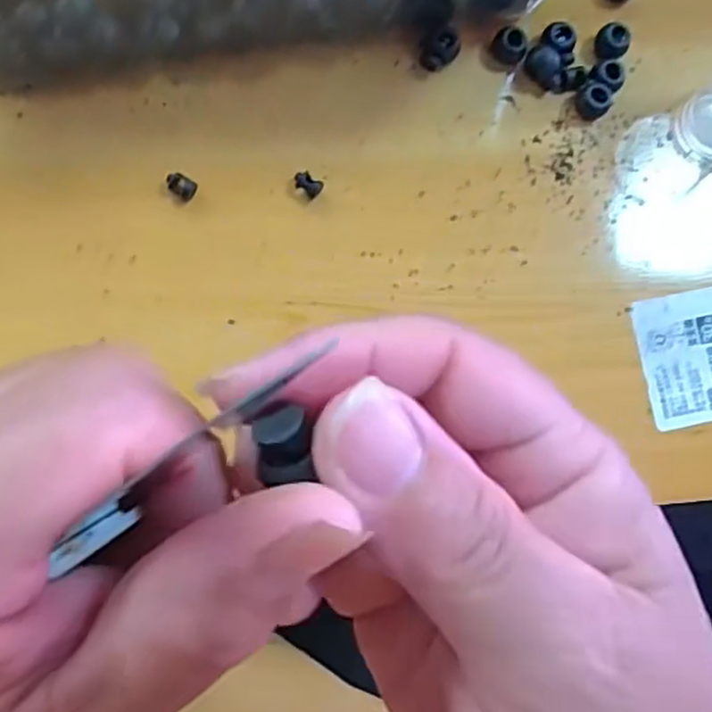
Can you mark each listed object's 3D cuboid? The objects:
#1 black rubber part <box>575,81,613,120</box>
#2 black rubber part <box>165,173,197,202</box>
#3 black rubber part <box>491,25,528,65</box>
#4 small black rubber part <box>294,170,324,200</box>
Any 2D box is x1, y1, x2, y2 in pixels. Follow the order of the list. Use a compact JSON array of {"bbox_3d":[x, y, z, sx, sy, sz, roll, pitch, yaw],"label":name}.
[{"bbox_3d":[0.109,-0.117,0.324,0.015,0.014,0.013,30,81,-1],"label":"black rubber part"},{"bbox_3d":[-0.075,-0.073,0.305,0.012,0.006,0.009,35,81,-1],"label":"black rubber part"},{"bbox_3d":[0.070,-0.140,0.322,0.014,0.013,0.013,1,83,-5],"label":"black rubber part"},{"bbox_3d":[-0.021,-0.075,0.311,0.012,0.008,0.009,33,81,-1],"label":"small black rubber part"}]

